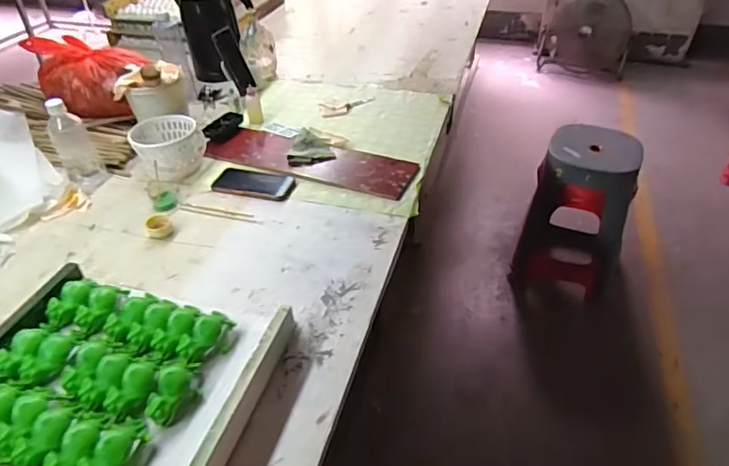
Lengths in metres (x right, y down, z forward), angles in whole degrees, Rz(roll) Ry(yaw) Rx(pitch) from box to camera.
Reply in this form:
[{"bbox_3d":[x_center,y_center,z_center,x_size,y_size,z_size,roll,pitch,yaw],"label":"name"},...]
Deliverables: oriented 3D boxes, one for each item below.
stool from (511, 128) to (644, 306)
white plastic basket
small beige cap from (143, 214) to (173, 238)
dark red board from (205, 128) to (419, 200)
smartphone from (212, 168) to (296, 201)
[{"bbox_3d":[0.729,-0.062,1.778,0.338,0.501,0.300,14,43,19],"label":"stool"},{"bbox_3d":[-0.418,-0.185,1.108,0.142,0.094,0.146,-19,42,-19],"label":"white plastic basket"},{"bbox_3d":[-0.392,-0.014,0.966,0.048,0.023,0.053,-23,44,-22],"label":"small beige cap"},{"bbox_3d":[-0.123,-0.166,1.139,0.476,0.009,0.146,13,42,18],"label":"dark red board"},{"bbox_3d":[-0.233,-0.102,1.075,0.172,0.009,0.091,10,41,15],"label":"smartphone"}]

